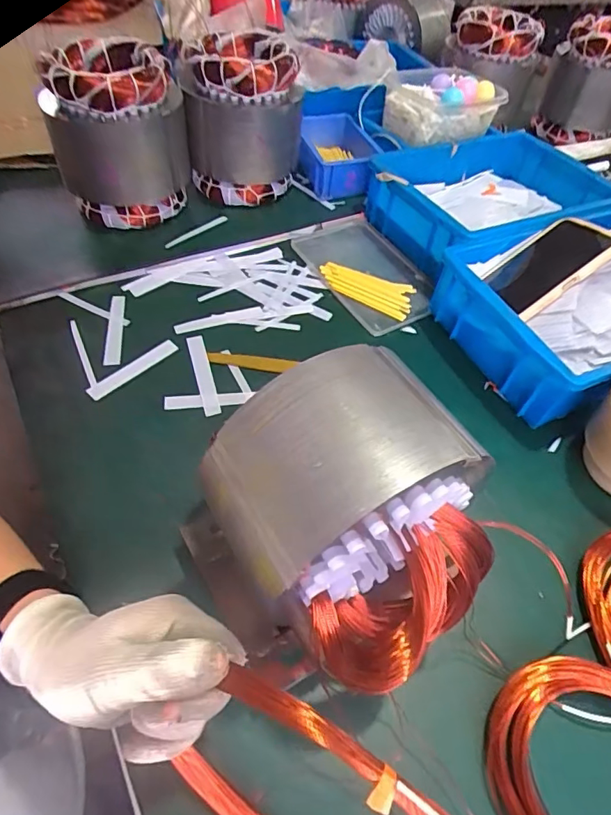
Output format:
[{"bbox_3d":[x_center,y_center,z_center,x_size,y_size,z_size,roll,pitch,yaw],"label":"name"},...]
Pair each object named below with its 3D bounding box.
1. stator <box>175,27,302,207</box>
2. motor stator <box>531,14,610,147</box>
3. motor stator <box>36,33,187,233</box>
[{"bbox_3d":[-0.083,-0.375,0.663,0.140,0.180,0.161,-3,53,-6],"label":"stator"},{"bbox_3d":[0.487,-0.552,0.857,0.122,0.153,0.124,-12,55,-14],"label":"motor stator"},{"bbox_3d":[-0.216,-0.318,0.587,0.145,0.158,0.125,-11,54,-12],"label":"motor stator"}]

